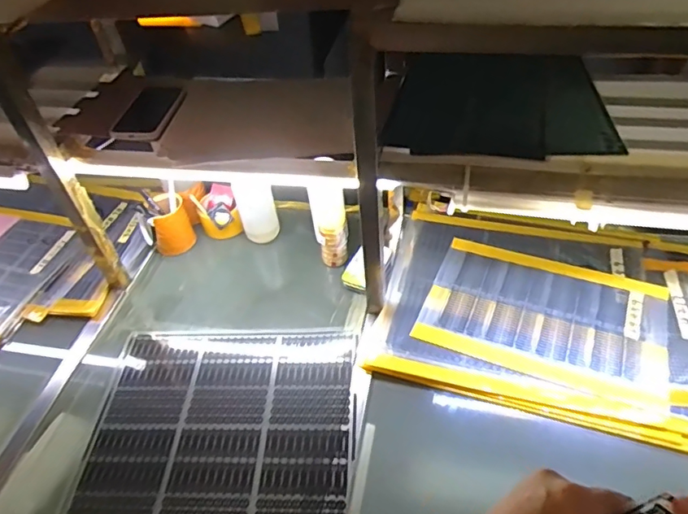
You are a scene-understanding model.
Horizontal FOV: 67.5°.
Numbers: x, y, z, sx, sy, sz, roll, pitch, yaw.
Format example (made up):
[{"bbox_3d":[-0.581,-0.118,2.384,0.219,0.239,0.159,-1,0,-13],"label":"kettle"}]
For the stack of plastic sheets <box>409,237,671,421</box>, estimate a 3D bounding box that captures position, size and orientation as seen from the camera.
[{"bbox_3d":[0.339,0.101,0.878,0.380,0.017,0.256,15,49,19],"label":"stack of plastic sheets"}]

